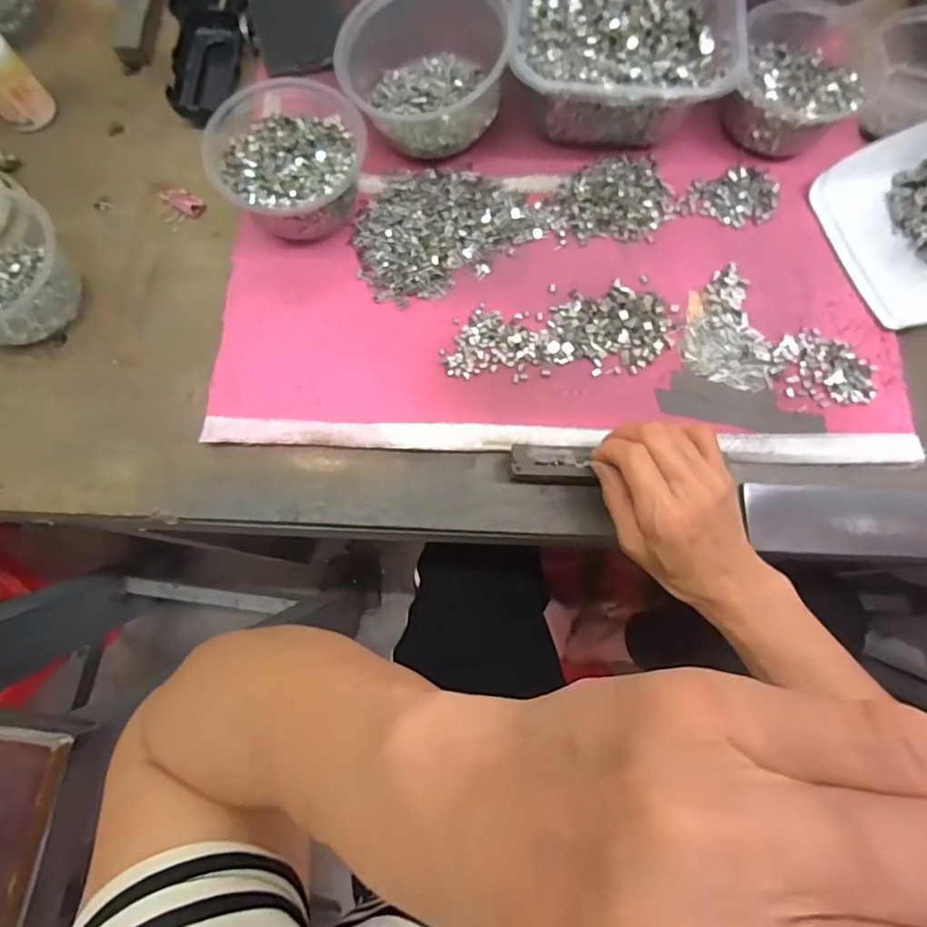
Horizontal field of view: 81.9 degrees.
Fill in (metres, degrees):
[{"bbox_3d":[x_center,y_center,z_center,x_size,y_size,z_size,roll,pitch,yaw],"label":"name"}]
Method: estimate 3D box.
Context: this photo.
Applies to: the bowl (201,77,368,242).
[{"bbox_3d":[-0.137,-0.232,0.417,0.115,0.058,0.111,0,79,0],"label":"bowl"}]

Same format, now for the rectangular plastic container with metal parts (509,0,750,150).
[{"bbox_3d":[0.124,-0.347,0.434,0.170,0.068,0.169,4,79,2],"label":"rectangular plastic container with metal parts"}]

